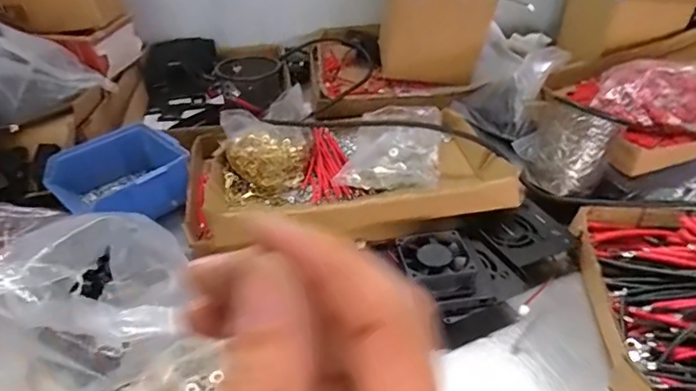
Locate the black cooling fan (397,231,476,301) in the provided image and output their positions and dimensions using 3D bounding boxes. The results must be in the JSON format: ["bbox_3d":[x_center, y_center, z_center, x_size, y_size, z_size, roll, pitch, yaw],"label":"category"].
[{"bbox_3d":[0.079,0.061,0.465,0.057,0.027,0.065,-7,36,-8],"label":"black cooling fan"}]

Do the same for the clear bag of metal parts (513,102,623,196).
[{"bbox_3d":[0.240,-0.054,0.584,0.050,0.097,0.095,2,19,-44],"label":"clear bag of metal parts"}]

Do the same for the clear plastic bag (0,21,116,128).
[{"bbox_3d":[-0.418,-0.171,0.686,0.177,0.099,0.140,-26,43,-30],"label":"clear plastic bag"}]

